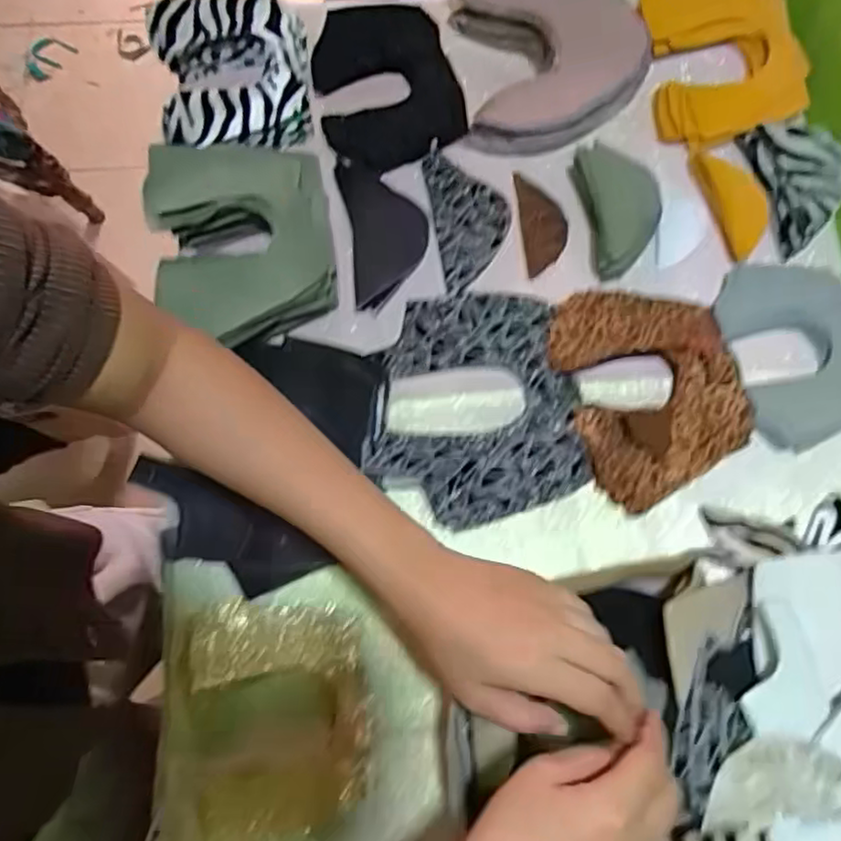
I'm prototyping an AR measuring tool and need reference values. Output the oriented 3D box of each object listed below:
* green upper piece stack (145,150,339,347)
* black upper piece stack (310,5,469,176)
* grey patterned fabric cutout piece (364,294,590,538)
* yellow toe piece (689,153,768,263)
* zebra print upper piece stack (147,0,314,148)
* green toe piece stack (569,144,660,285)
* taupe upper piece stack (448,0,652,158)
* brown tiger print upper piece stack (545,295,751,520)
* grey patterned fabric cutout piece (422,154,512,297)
[{"bbox_3d":[-0.150,-0.151,0.577,0.147,0.055,0.179,-9,74,-4],"label":"green upper piece stack"},{"bbox_3d":[-0.034,-0.318,0.637,0.125,0.036,0.166,-17,75,-6],"label":"black upper piece stack"},{"bbox_3d":[0.041,-0.017,0.555,0.173,0.034,0.202,-7,74,-4],"label":"grey patterned fabric cutout piece"},{"bbox_3d":[0.282,-0.199,0.604,0.040,0.017,0.110,-12,74,-5],"label":"yellow toe piece"},{"bbox_3d":[-0.175,-0.323,0.634,0.136,0.047,0.159,-11,74,-5],"label":"zebra print upper piece stack"},{"bbox_3d":[0.171,-0.186,0.585,0.062,0.045,0.122,-5,74,-3],"label":"green toe piece stack"},{"bbox_3d":[0.126,-0.348,0.642,0.179,0.056,0.179,-8,74,-4],"label":"taupe upper piece stack"},{"bbox_3d":[0.187,-0.028,0.555,0.135,0.032,0.180,-15,75,-6],"label":"brown tiger print upper piece stack"},{"bbox_3d":[0.048,-0.182,0.615,0.070,0.010,0.140,-8,74,-4],"label":"grey patterned fabric cutout piece"}]

